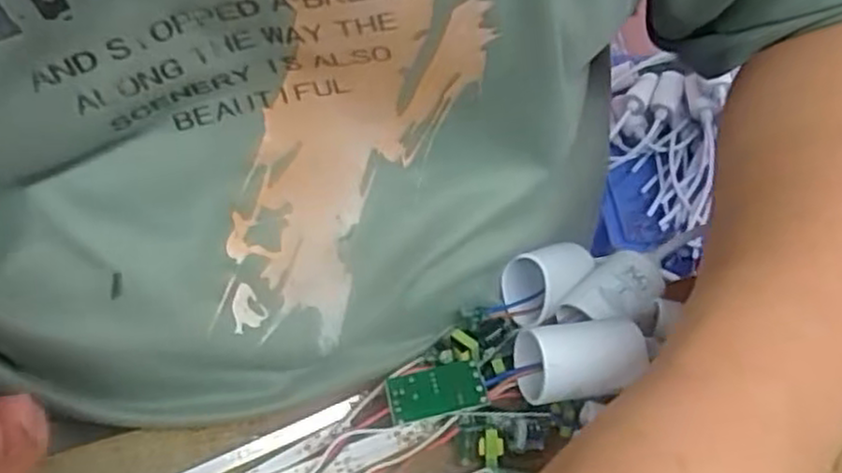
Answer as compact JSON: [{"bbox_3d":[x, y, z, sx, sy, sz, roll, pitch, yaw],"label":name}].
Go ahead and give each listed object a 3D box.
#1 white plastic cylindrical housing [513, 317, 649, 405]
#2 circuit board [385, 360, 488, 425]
[{"bbox_3d":[0.059,0.044,0.272,0.044,0.025,0.026,-3,50,-8],"label":"white plastic cylindrical housing"},{"bbox_3d":[0.006,0.058,0.276,0.035,0.004,0.019,-12,52,-7],"label":"circuit board"}]

